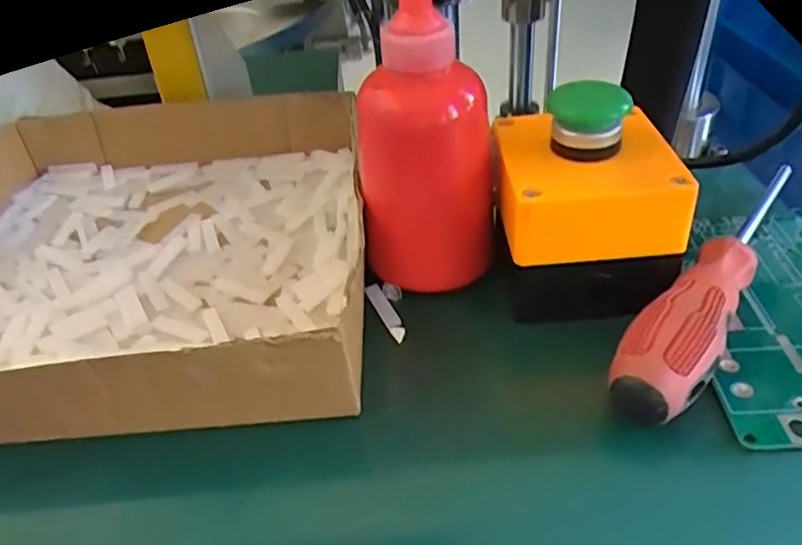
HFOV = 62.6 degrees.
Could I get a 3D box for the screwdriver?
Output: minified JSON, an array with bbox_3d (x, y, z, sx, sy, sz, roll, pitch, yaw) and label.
[{"bbox_3d":[0.141,-0.005,0.279,0.028,0.024,0.191,24,47,32],"label":"screwdriver"}]

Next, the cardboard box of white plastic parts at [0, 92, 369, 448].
[{"bbox_3d":[-0.136,-0.021,0.341,0.235,0.047,0.251,-5,39,2],"label":"cardboard box of white plastic parts"}]

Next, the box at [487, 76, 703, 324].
[{"bbox_3d":[0.078,-0.032,0.288,0.075,0.085,0.089,-5,39,1],"label":"box"}]

